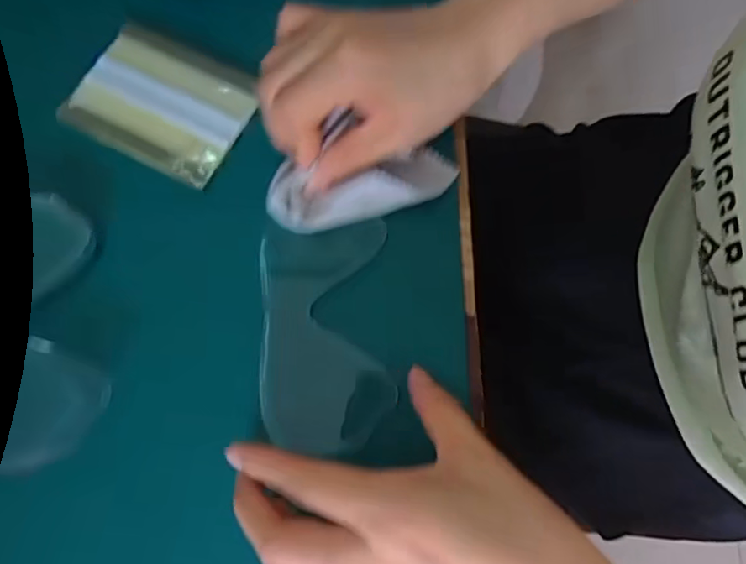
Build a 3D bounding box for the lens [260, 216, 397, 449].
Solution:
[{"bbox_3d":[-0.025,0.025,0.283,0.065,0.008,0.114,-3,76,-3],"label":"lens"}]

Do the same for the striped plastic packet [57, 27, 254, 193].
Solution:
[{"bbox_3d":[-0.122,-0.106,0.320,0.099,0.007,0.076,27,74,5],"label":"striped plastic packet"}]

